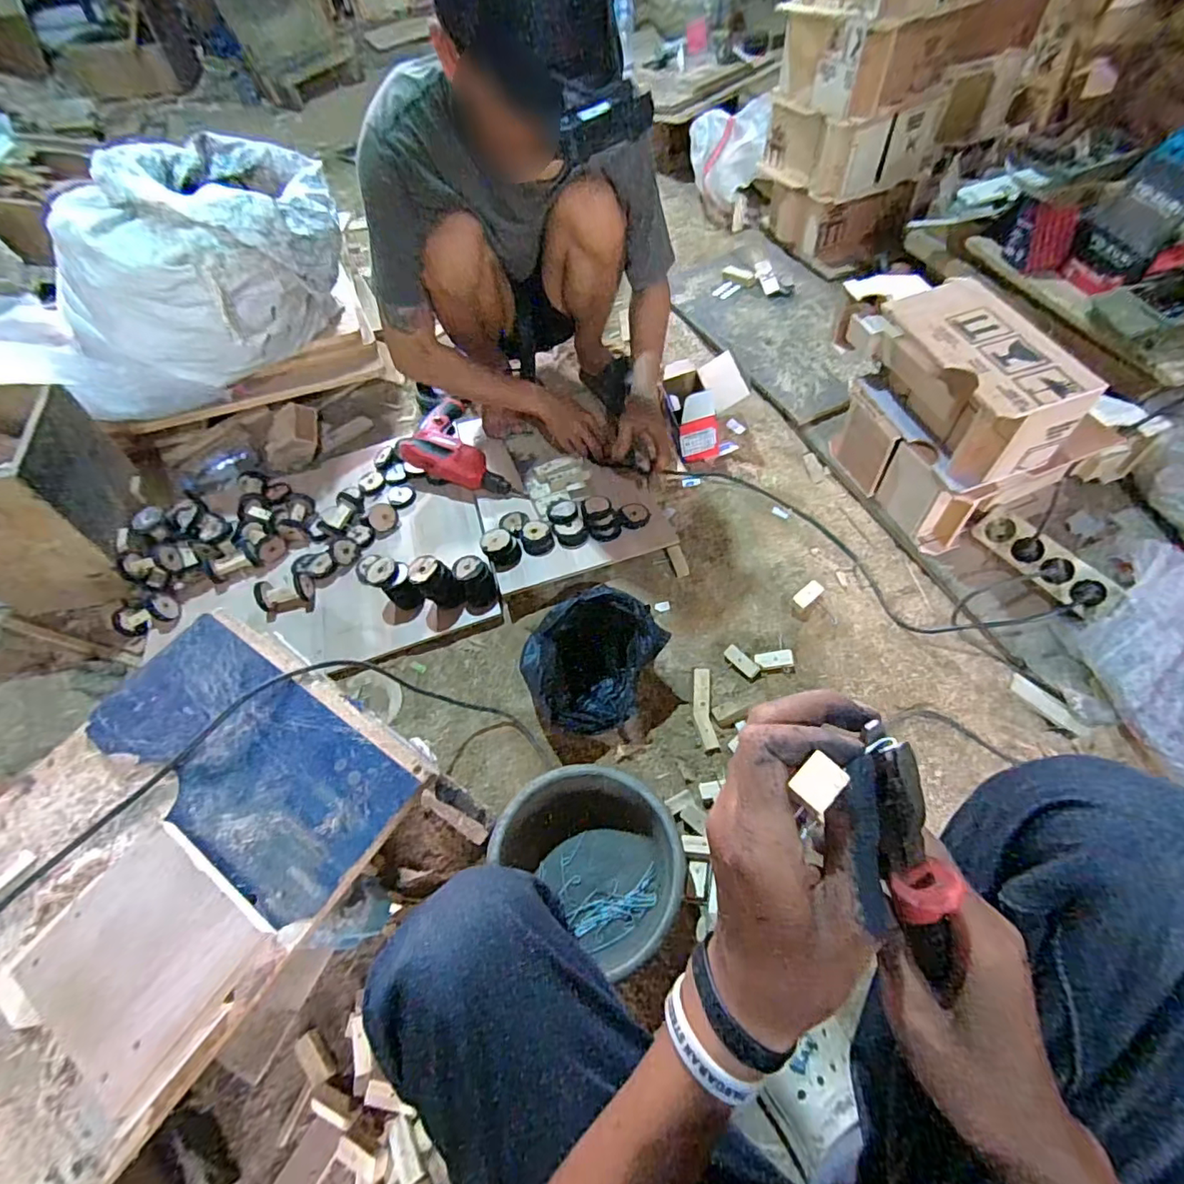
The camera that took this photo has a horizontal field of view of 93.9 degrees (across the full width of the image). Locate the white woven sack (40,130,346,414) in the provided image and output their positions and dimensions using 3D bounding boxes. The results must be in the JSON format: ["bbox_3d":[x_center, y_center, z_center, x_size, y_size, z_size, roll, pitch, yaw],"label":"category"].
[{"bbox_3d":[-0.678,-0.564,0.978,0.469,0.300,0.367,-21,58,-10],"label":"white woven sack"}]

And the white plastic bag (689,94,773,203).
[{"bbox_3d":[0.344,-1.131,1.417,0.191,0.143,0.197,12,58,11],"label":"white plastic bag"}]

